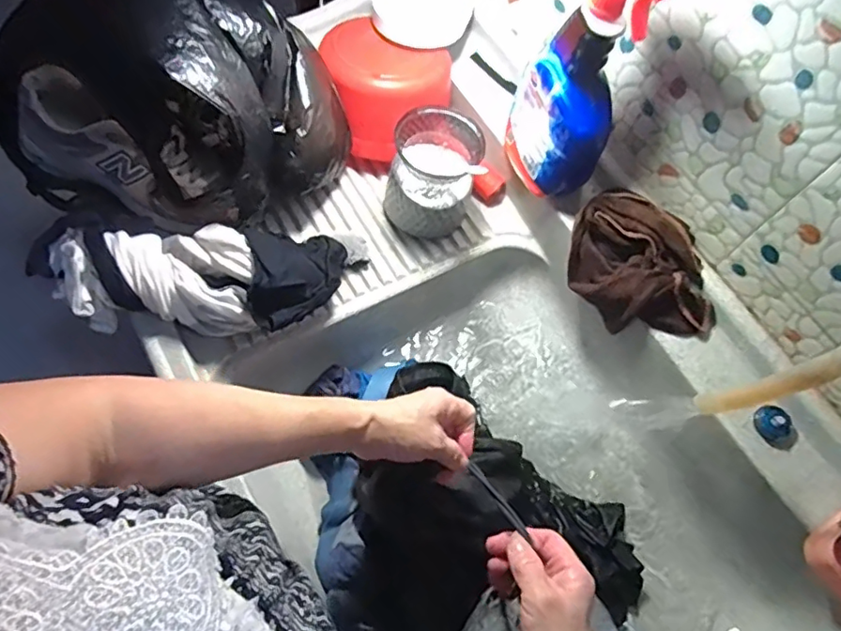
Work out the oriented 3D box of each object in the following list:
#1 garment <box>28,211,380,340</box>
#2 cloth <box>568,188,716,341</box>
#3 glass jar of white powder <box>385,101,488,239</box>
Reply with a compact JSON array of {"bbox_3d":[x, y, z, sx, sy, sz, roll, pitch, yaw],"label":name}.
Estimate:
[{"bbox_3d":[-0.212,-0.040,0.580,0.329,0.087,0.122,-1,67,-18],"label":"garment"},{"bbox_3d":[0.251,-0.051,0.623,0.111,0.085,0.187,-36,73,-16],"label":"cloth"},{"bbox_3d":[0.016,-0.171,0.675,0.107,0.122,0.115,1,67,-2],"label":"glass jar of white powder"}]

